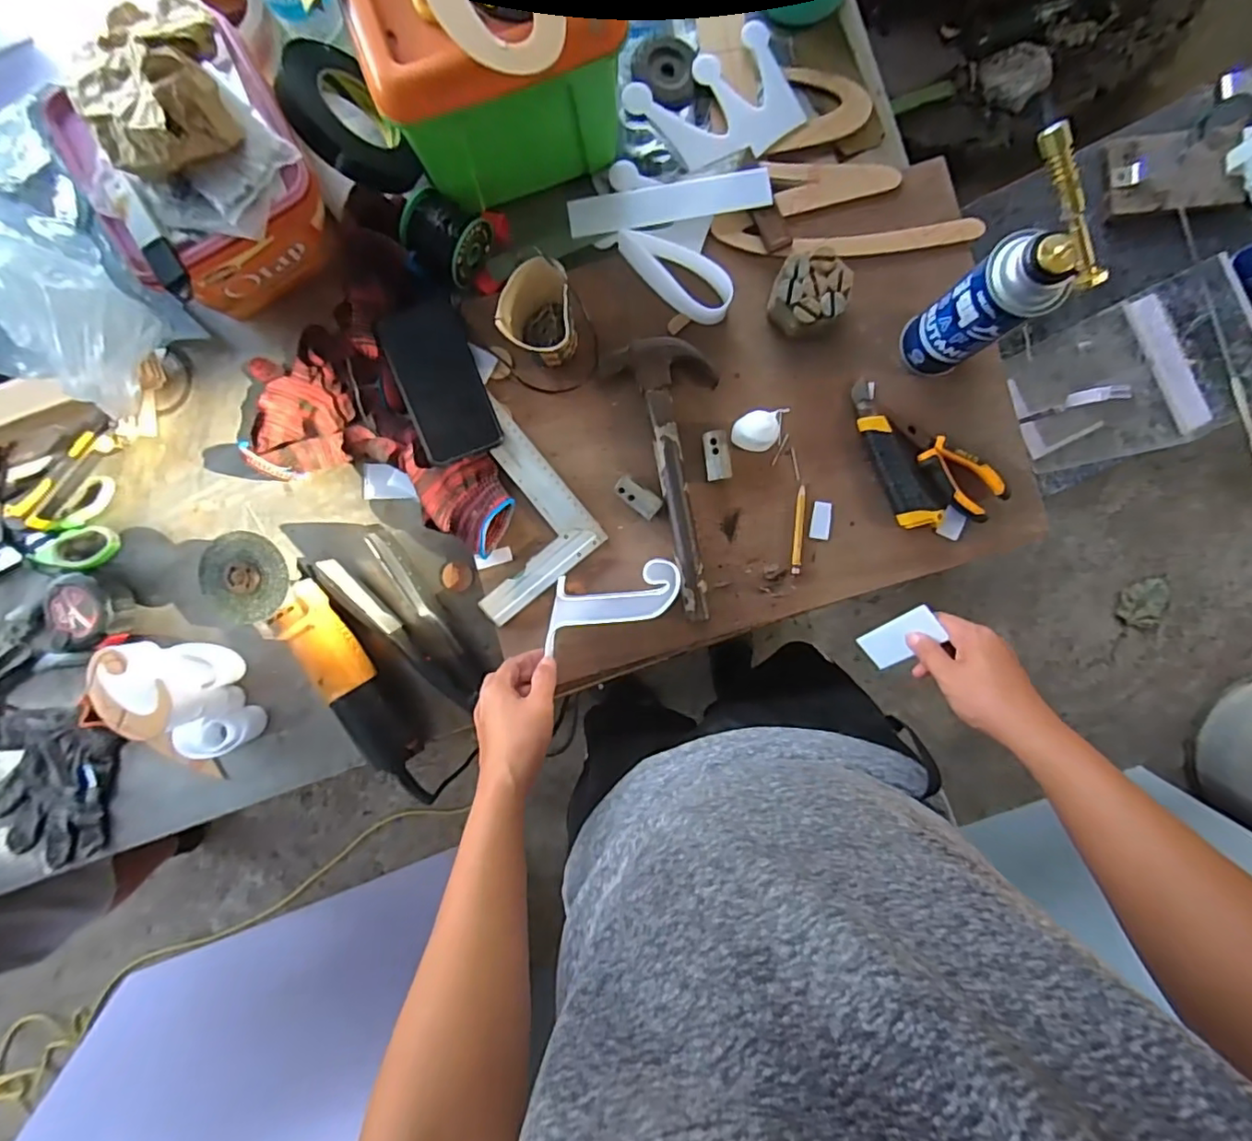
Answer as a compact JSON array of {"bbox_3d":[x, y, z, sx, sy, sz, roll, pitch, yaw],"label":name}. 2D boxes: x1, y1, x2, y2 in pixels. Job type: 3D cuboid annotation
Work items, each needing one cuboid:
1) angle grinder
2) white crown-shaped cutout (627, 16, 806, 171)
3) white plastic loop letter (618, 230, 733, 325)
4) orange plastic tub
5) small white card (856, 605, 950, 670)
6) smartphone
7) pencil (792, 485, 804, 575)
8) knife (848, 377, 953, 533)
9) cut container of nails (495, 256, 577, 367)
[{"bbox_3d":[-0.298,0.103,0.608,0.081,0.085,0.324,-34,92,2],"label":"angle grinder"},{"bbox_3d":[0.098,-0.486,0.618,0.164,0.009,0.121,-29,91,0],"label":"white crown-shaped cutout"},{"bbox_3d":[0.048,-0.302,0.605,0.133,0.033,0.049,29,93,-1],"label":"white plastic loop letter"},{"bbox_3d":[-0.393,-0.367,0.569,0.186,0.117,0.188,-29,92,2],"label":"orange plastic tub"},{"bbox_3d":[0.271,0.068,0.582,0.005,0.088,0.038,-17,71,-35],"label":"small white card"},{"bbox_3d":[-0.191,-0.193,0.607,0.081,0.009,0.155,-20,92,-4],"label":"smartphone"},{"bbox_3d":[0.184,-0.042,0.626,0.010,0.004,0.092,5,93,0],"label":"pencil"},{"bbox_3d":[0.276,-0.118,0.612,0.042,0.022,0.165,-29,92,2],"label":"knife"},{"bbox_3d":[-0.080,-0.245,0.577,0.069,0.082,0.079,15,93,0],"label":"cut container of nails"}]

